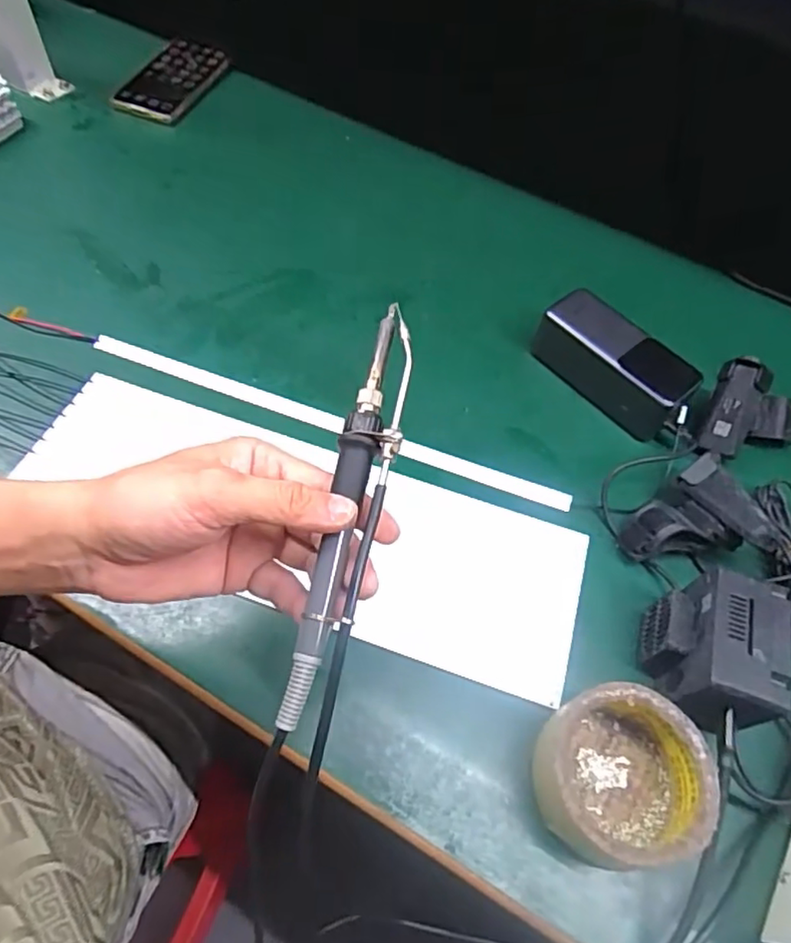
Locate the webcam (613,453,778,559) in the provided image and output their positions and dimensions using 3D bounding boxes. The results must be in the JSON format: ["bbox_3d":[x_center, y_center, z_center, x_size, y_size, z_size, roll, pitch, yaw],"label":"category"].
[{"bbox_3d":[0.217,0.040,0.437,0.093,0.049,0.078,-32,67,-22],"label":"webcam"}]

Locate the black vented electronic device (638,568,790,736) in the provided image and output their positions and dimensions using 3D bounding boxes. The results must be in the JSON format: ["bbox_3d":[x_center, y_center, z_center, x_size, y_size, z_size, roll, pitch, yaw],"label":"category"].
[{"bbox_3d":[0.192,0.113,0.375,0.063,0.070,0.084,19,59,6],"label":"black vented electronic device"}]

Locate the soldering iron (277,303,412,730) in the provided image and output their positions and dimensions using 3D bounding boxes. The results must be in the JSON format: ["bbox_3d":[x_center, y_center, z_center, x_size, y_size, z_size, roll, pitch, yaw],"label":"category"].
[{"bbox_3d":[-0.018,0.012,0.292,0.026,0.018,0.207,11,74,3],"label":"soldering iron"}]

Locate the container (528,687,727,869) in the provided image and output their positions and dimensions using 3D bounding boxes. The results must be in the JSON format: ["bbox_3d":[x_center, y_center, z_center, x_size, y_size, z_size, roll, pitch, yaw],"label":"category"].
[{"bbox_3d":[0.126,0.173,0.348,0.091,0.047,0.085,2,59,-4],"label":"container"}]

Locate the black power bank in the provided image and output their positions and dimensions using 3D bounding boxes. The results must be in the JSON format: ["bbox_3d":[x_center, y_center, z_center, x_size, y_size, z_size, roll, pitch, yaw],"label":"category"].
[{"bbox_3d":[0.185,-0.090,0.517,0.055,0.055,0.138,-36,68,-23],"label":"black power bank"}]

